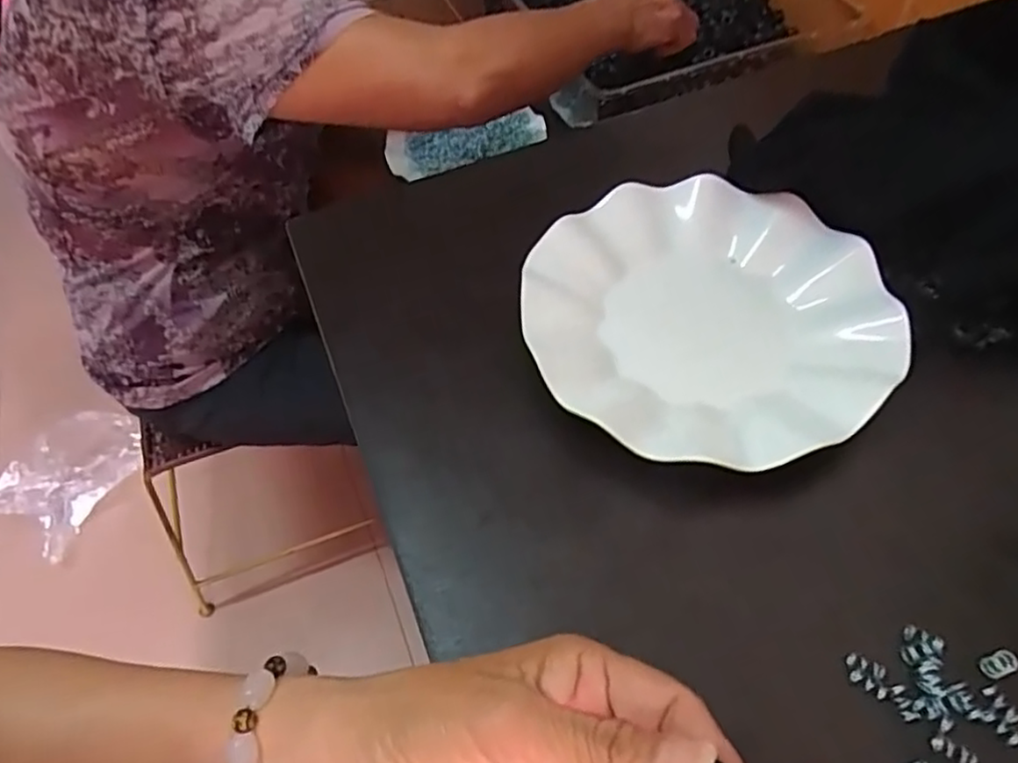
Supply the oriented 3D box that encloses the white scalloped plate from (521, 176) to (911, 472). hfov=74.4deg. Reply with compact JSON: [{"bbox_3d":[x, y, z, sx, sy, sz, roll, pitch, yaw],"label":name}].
[{"bbox_3d":[0.102,-0.031,0.360,0.180,0.039,0.179,-2,53,2],"label":"white scalloped plate"}]

